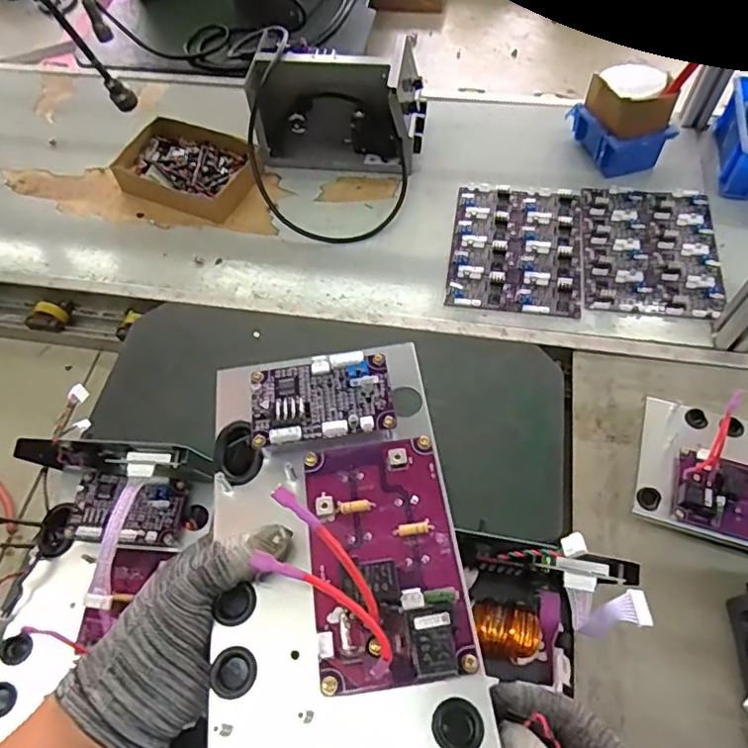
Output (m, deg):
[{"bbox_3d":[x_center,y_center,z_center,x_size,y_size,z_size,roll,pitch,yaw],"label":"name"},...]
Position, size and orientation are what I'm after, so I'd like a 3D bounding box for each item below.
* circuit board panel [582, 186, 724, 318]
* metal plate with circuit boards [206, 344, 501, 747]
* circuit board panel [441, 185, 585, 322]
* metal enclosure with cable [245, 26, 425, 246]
[{"bbox_3d":[0.400,-0.184,0.833,0.183,0.013,0.235,8,61,6],"label":"circuit board panel"},{"bbox_3d":[-0.024,0.095,0.337,0.144,0.038,0.245,-7,59,-2],"label":"metal plate with circuit boards"},{"bbox_3d":[0.211,-0.189,0.847,0.183,0.010,0.235,7,61,6],"label":"circuit board panel"},{"bbox_3d":[-0.063,-0.373,0.889,0.257,0.141,0.282,6,60,5],"label":"metal enclosure with cable"}]

